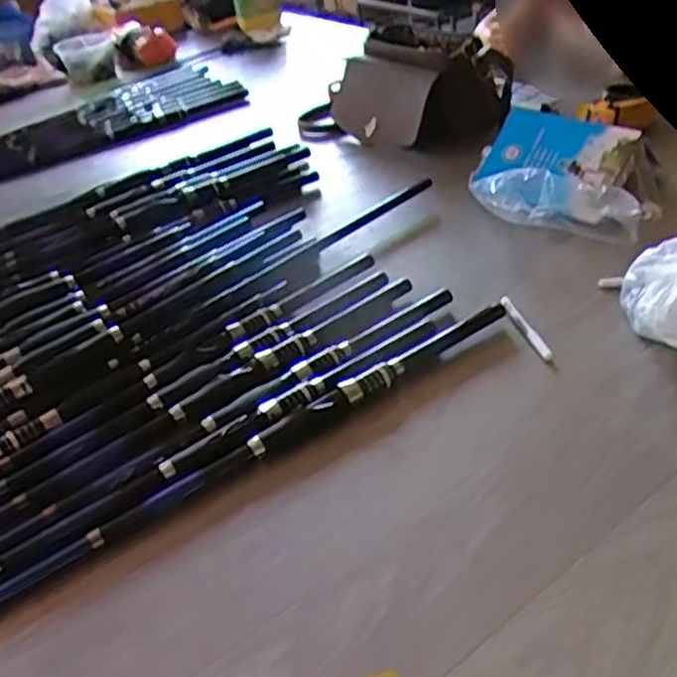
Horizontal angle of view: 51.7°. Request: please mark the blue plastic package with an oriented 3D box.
[{"bbox_3d":[0.309,-0.239,1.013,0.237,0.096,0.227,4,38,16],"label":"blue plastic package"}]

